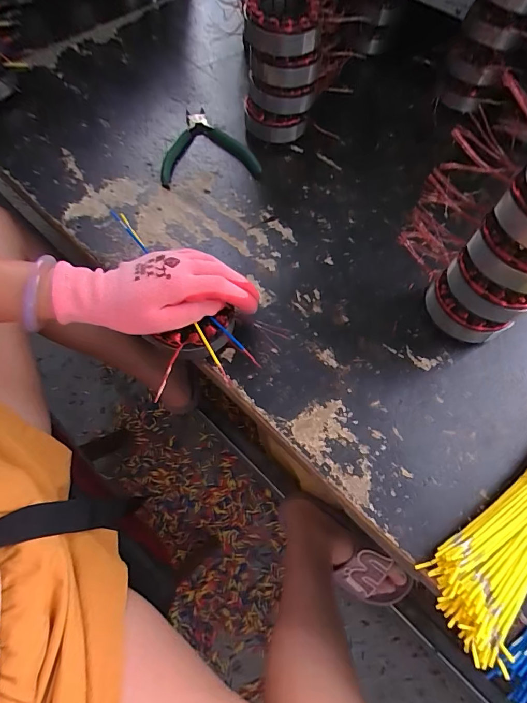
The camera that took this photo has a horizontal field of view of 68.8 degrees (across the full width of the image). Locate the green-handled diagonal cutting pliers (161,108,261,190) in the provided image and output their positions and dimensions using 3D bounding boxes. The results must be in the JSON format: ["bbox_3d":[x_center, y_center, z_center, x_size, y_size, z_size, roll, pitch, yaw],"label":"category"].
[{"bbox_3d":[-0.085,-0.278,0.527,0.124,0.018,0.135,-15,66,-9],"label":"green-handled diagonal cutting pliers"}]

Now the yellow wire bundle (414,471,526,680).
[{"bbox_3d":[0.246,0.136,0.331,0.261,0.030,0.077,-36,71,-17],"label":"yellow wire bundle"}]

